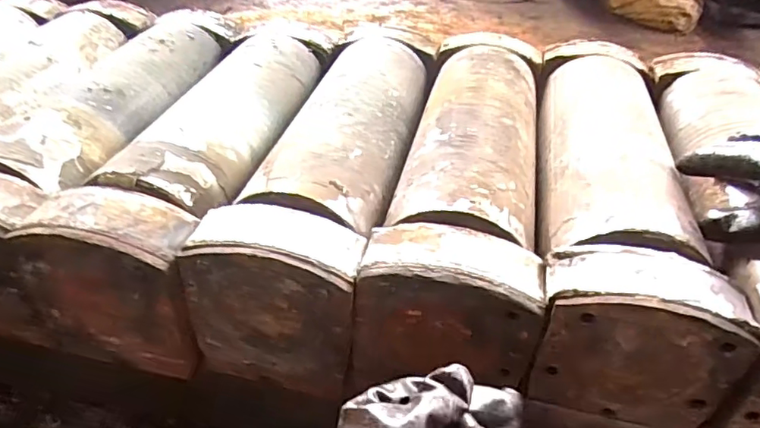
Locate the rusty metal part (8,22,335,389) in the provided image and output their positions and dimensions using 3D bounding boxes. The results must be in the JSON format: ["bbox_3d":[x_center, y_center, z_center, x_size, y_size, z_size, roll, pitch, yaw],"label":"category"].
[{"bbox_3d":[-0.213,-0.083,0.729,0.173,0.159,0.551,7,39,7],"label":"rusty metal part"}]

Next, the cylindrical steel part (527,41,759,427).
[{"bbox_3d":[0.274,-0.034,0.679,0.161,0.162,0.559,9,40,9],"label":"cylindrical steel part"}]

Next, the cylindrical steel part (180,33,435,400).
[{"bbox_3d":[-0.044,-0.059,0.703,0.162,0.159,0.529,10,40,10],"label":"cylindrical steel part"}]

